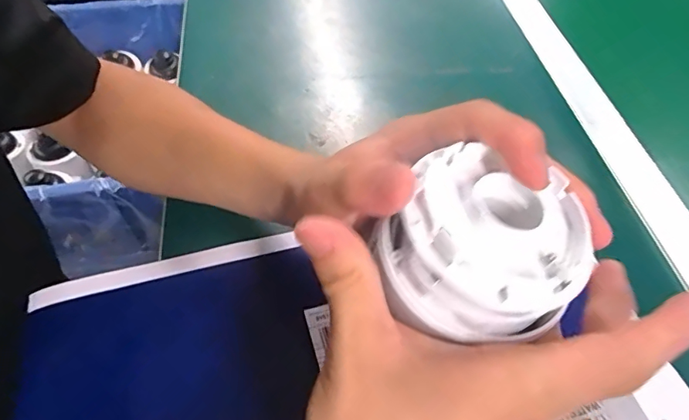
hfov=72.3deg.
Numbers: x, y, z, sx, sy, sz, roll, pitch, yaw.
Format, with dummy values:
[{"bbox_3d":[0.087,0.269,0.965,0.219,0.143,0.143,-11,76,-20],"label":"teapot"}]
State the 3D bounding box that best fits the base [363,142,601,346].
[{"bbox_3d":[0.049,0.012,0.165,0.064,0.033,0.064,29,58,20],"label":"base"}]

